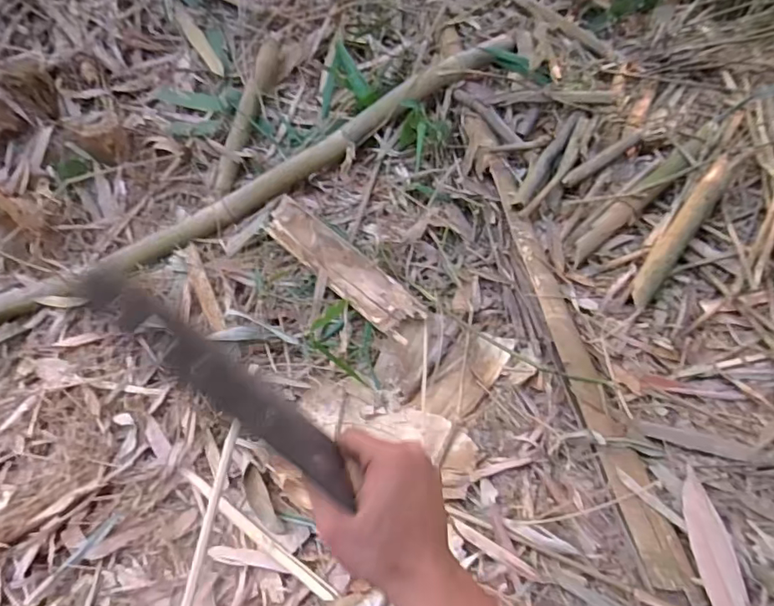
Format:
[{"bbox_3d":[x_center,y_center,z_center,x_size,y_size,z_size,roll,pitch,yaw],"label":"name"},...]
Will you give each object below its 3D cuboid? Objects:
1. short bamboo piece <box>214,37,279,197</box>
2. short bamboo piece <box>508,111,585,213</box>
[{"bbox_3d":[-0.387,-0.531,1.465,0.059,0.061,0.530,10,73,10],"label":"short bamboo piece"},{"bbox_3d":[0.384,-0.342,1.254,0.040,0.034,0.392,26,62,19],"label":"short bamboo piece"}]

